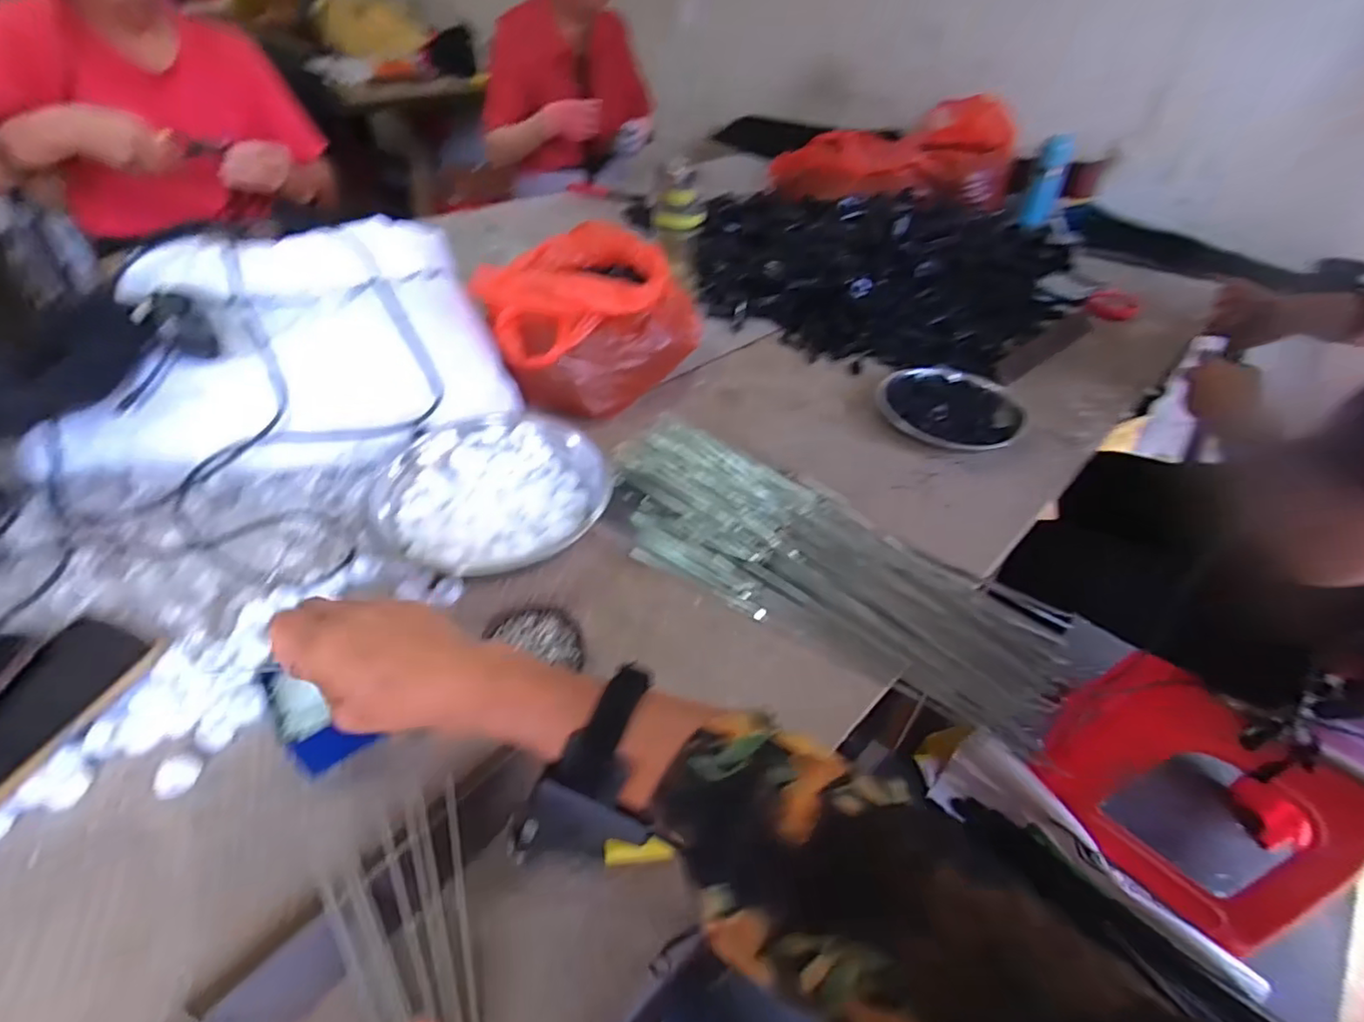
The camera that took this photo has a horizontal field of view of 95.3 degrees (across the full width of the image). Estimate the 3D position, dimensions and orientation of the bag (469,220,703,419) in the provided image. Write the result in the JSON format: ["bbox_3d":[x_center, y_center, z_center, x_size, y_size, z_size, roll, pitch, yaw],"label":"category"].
[{"bbox_3d":[-0.114,-0.271,0.835,0.269,0.141,0.288,3,43,-2],"label":"bag"}]

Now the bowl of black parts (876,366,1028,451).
[{"bbox_3d":[0.365,-0.147,0.842,0.186,0.038,0.185,3,43,-3],"label":"bowl of black parts"}]

